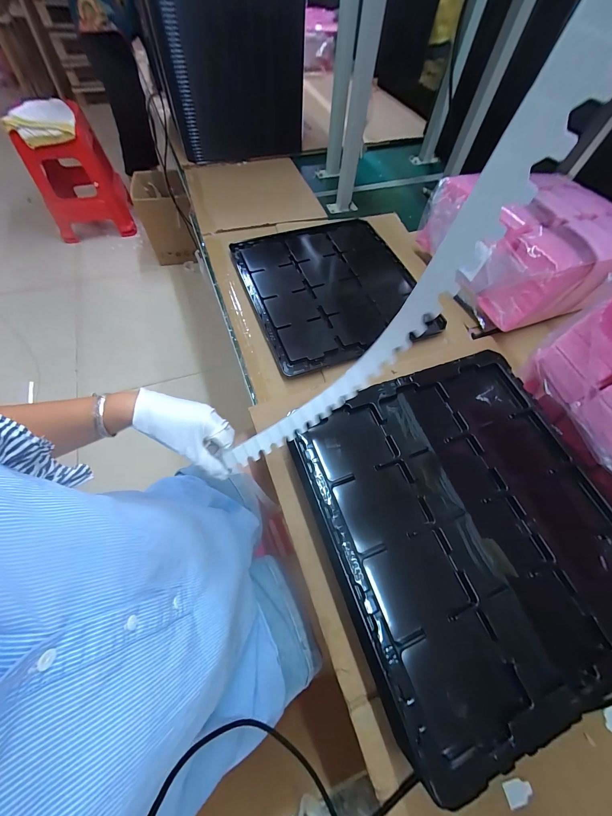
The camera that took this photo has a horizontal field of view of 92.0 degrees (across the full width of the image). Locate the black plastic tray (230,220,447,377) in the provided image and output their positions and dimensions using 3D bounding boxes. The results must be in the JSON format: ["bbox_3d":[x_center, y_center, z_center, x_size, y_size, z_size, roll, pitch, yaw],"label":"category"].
[{"bbox_3d":[0.051,-0.256,0.612,0.331,0.032,0.372,-18,68,-12],"label":"black plastic tray"}]

